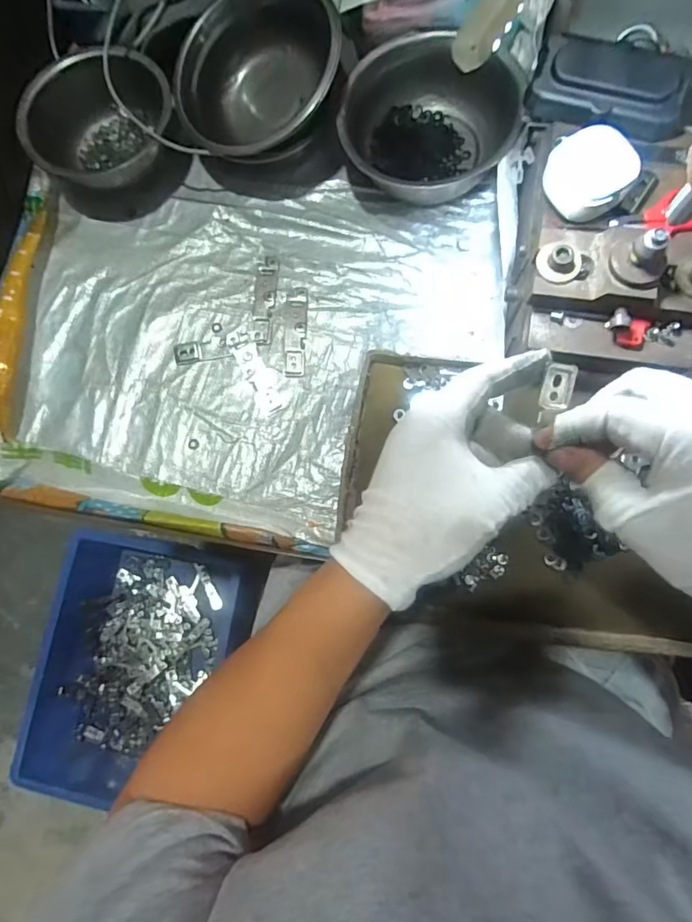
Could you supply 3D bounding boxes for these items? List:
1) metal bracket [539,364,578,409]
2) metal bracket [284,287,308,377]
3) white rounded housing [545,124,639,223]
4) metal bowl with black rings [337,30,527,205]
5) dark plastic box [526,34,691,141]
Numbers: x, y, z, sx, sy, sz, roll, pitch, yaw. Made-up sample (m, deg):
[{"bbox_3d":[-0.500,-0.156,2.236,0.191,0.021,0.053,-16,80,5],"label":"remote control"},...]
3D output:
[{"bbox_3d":[0.121,-0.043,0.279,0.019,0.006,0.025,5,101,-7],"label":"metal bracket"},{"bbox_3d":[-0.048,-0.125,0.472,0.020,0.004,0.088,1,81,5],"label":"metal bracket"},{"bbox_3d":[0.170,-0.202,0.344,0.056,0.028,0.054,7,106,24],"label":"white rounded housing"},{"bbox_3d":[0.079,-0.321,0.462,0.159,0.059,0.138,20,83,7],"label":"metal bowl with black rings"},{"bbox_3d":[0.191,-0.271,0.355,0.106,0.035,0.043,23,84,8],"label":"dark plastic box"}]

